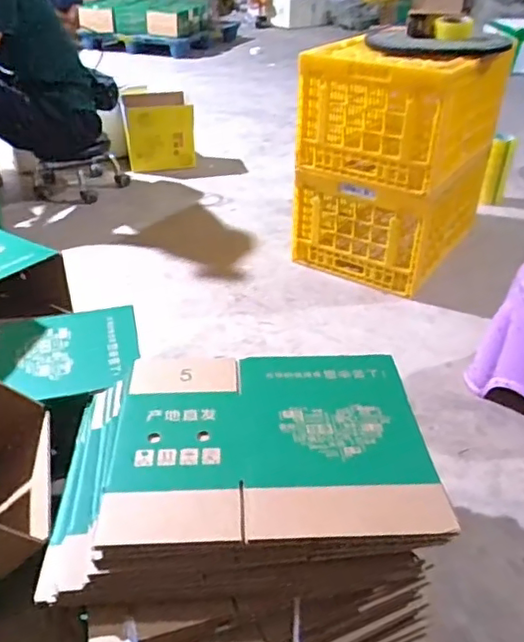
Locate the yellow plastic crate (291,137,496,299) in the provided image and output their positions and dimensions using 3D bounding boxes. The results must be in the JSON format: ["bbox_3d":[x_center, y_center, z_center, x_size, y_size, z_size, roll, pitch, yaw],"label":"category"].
[{"bbox_3d":[0.430,-0.377,1.911,0.404,0.320,0.590,22,40,28],"label":"yellow plastic crate"}]

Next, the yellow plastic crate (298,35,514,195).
[{"bbox_3d":[0.414,-0.615,1.683,0.407,0.310,0.520,23,40,29],"label":"yellow plastic crate"}]

